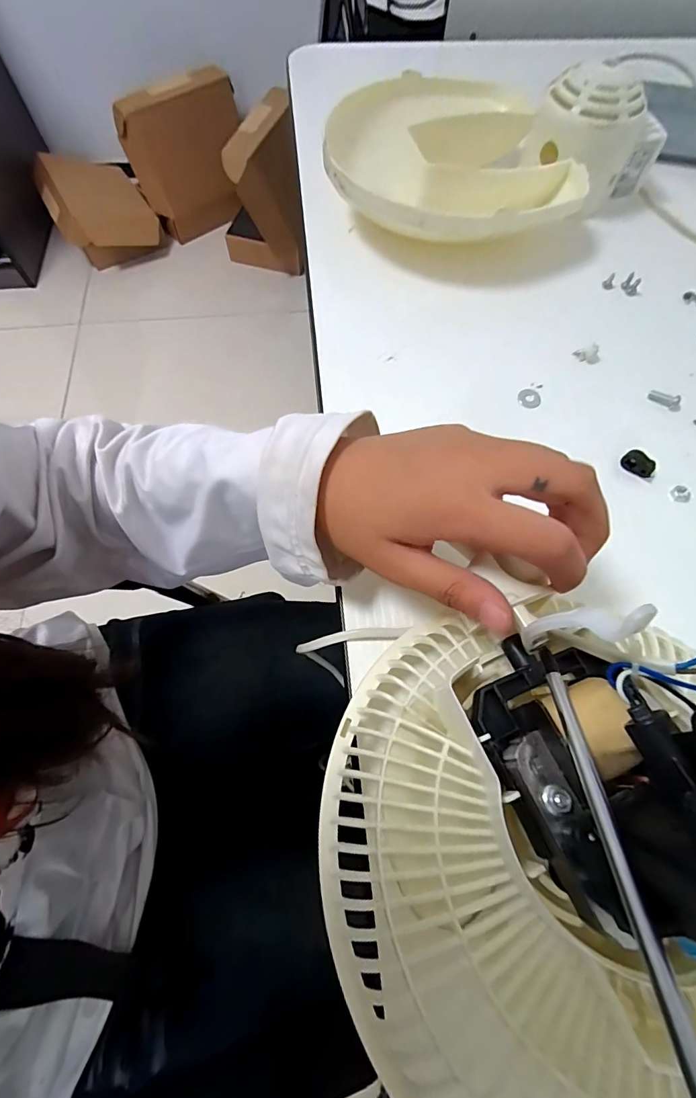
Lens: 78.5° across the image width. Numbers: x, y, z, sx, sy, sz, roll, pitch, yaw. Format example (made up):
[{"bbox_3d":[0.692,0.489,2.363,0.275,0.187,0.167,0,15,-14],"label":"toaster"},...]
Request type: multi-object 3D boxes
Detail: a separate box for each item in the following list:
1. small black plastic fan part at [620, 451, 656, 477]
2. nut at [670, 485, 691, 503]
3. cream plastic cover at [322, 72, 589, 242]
[{"bbox_3d":[0.190,-0.055,0.279,0.020,0.012,0.010,27,70,9],"label":"small black plastic fan part"},{"bbox_3d":[0.216,-0.035,0.276,0.009,0.007,0.011,-27,71,-11],"label":"nut"},{"bbox_3d":[0.077,-0.315,0.360,0.194,0.052,0.200,-21,70,-9],"label":"cream plastic cover"}]

